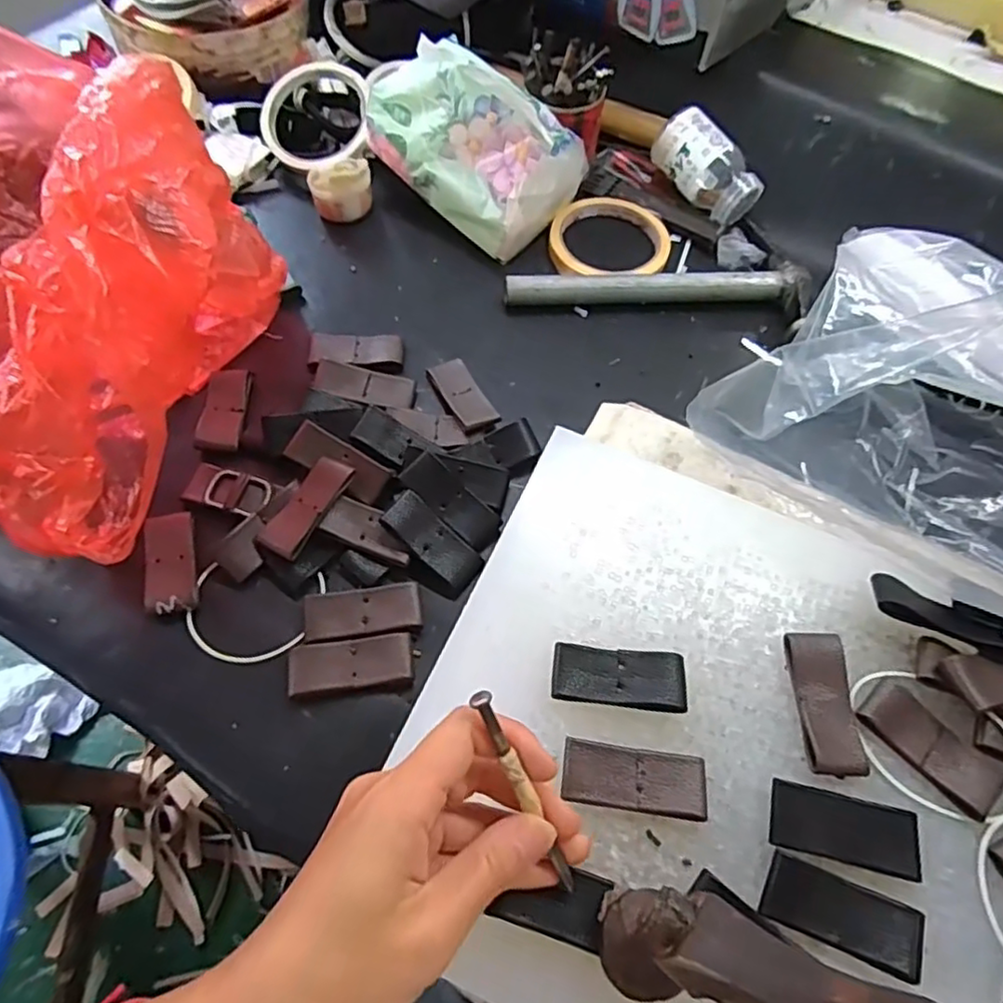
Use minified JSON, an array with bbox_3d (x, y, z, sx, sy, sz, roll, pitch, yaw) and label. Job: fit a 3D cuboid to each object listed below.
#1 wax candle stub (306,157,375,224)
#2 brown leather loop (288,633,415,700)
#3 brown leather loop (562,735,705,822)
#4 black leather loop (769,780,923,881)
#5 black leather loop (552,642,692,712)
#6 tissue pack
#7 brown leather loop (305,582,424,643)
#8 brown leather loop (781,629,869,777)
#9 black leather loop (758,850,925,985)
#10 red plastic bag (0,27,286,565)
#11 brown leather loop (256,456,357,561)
[{"bbox_3d":[-0.124,-0.243,0.507,0.046,0.040,0.039,-9,62,-8],"label":"wax candle stub"},{"bbox_3d":[-0.079,0.086,0.340,0.063,0.006,0.028,-5,62,-6],"label":"brown leather loop"},{"bbox_3d":[0.058,0.121,0.282,0.062,0.008,0.025,9,61,2],"label":"brown leather loop"},{"bbox_3d":[0.146,0.139,0.276,0.063,0.010,0.026,13,61,4],"label":"black leather loop"},{"bbox_3d":[0.055,0.082,0.303,0.061,0.010,0.027,6,61,0],"label":"black leather loop"},{"bbox_3d":[-0.020,-0.270,0.492,0.144,0.099,0.090,38,66,16],"label":"tissue pack"},{"bbox_3d":[-0.075,0.060,0.354,0.062,0.004,0.028,-7,62,-7],"label":"brown leather loop"},{"bbox_3d":[0.151,0.093,0.302,0.028,0.010,0.063,3,61,-2],"label":"brown leather loop"},{"bbox_3d":[0.137,0.166,0.262,0.061,0.006,0.025,21,62,9],"label":"black leather loop"},{"bbox_3d":[-0.301,-0.152,0.376,0.351,0.165,0.286,25,63,10],"label":"red plastic bag"},{"bbox_3d":[-0.111,0.003,0.372,0.025,0.012,0.063,27,63,12],"label":"brown leather loop"}]

